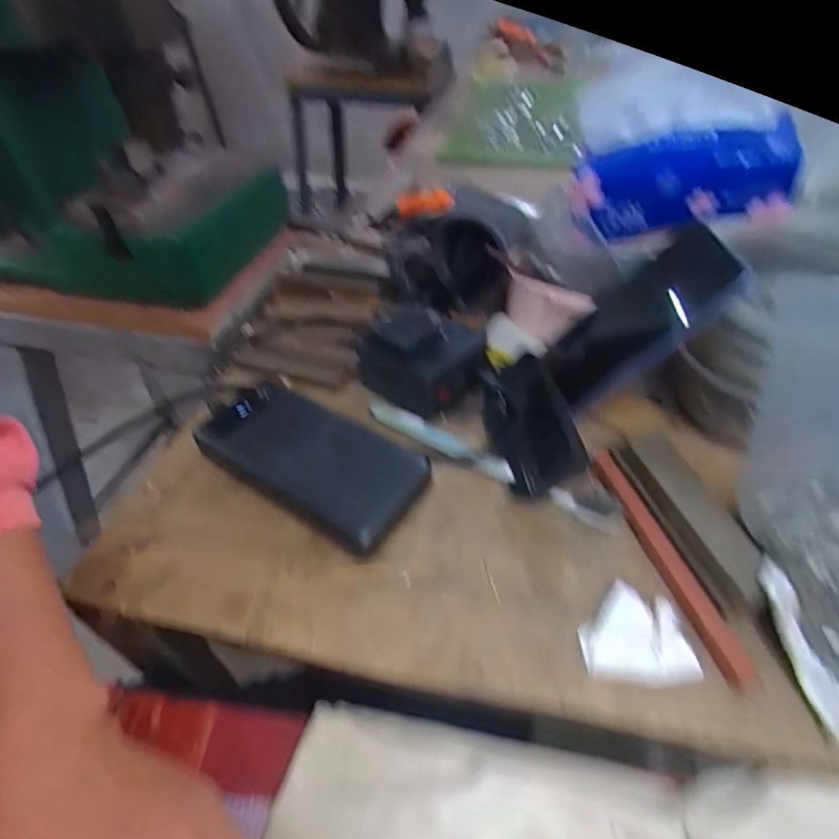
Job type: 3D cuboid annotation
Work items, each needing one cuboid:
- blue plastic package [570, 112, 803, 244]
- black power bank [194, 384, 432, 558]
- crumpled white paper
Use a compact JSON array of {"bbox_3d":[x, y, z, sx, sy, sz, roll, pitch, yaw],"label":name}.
[{"bbox_3d":[0.182,-0.166,0.353,0.134,0.056,0.046,5,48,27],"label":"blue plastic package"},{"bbox_3d":[-0.074,0.022,0.328,0.161,0.030,0.074,25,51,25],"label":"black power bank"},{"bbox_3d":[0.109,0.110,0.255,0.054,0.004,0.048,-3,45,-1],"label":"crumpled white paper"}]

